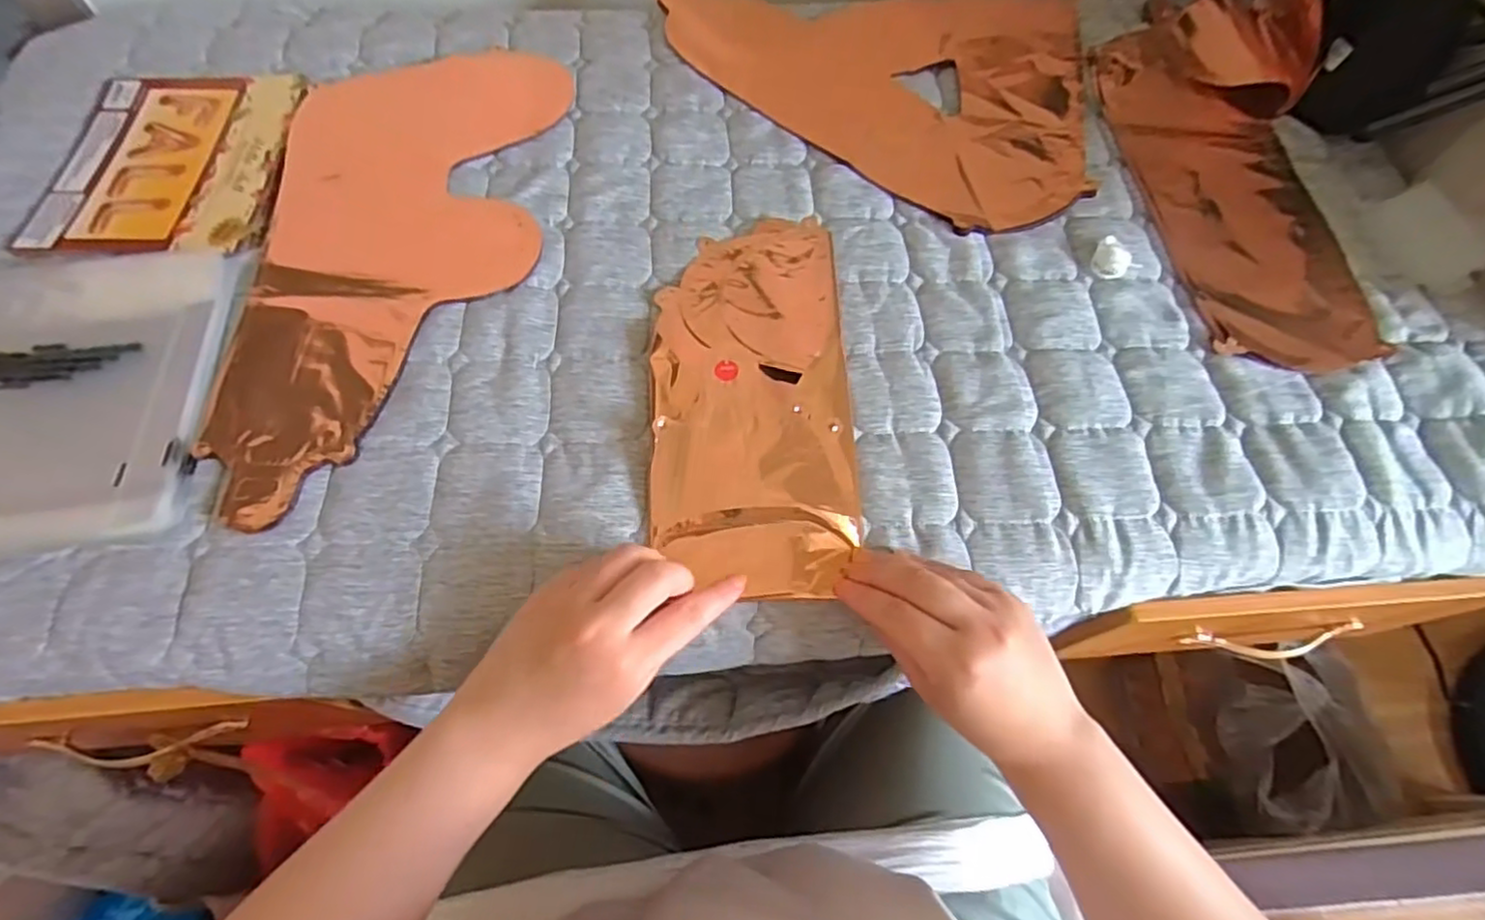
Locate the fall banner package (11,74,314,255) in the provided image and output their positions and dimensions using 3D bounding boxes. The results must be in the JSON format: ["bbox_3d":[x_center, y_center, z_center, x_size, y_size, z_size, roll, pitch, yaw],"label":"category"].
[{"bbox_3d":[-0.451,-0.239,0.534,0.171,0.007,0.198,-2,64,-2],"label":"fall banner package"}]

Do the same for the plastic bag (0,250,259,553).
[{"bbox_3d":[-0.449,-0.045,0.431,0.207,0.015,0.217,-5,64,-4],"label":"plastic bag"}]

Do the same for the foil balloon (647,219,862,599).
[{"bbox_3d":[0.006,-0.052,0.447,0.126,0.015,0.281,0,65,-1],"label":"foil balloon"}]

